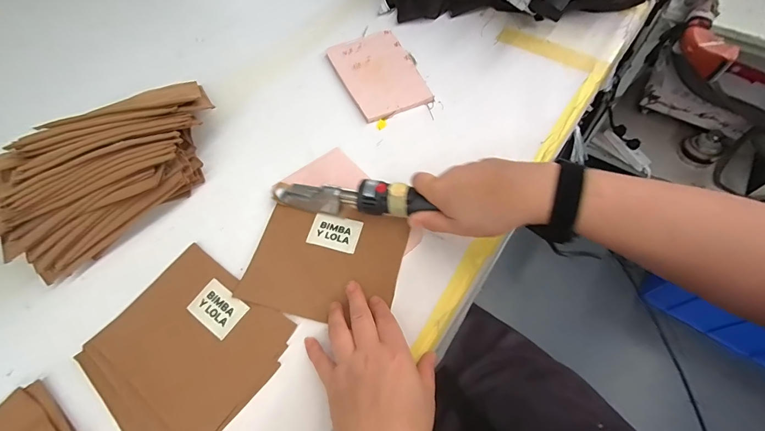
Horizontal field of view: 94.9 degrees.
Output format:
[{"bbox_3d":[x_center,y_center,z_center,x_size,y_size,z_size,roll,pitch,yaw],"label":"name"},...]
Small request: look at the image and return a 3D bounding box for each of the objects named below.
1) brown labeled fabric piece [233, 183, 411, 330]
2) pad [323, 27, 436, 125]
[{"bbox_3d":[-0.066,0.049,0.397,0.169,0.008,0.133,12,66,12],"label":"brown labeled fabric piece"},{"bbox_3d":[-0.007,-0.225,0.549,0.114,0.010,0.186,-22,62,-9],"label":"pad"}]

